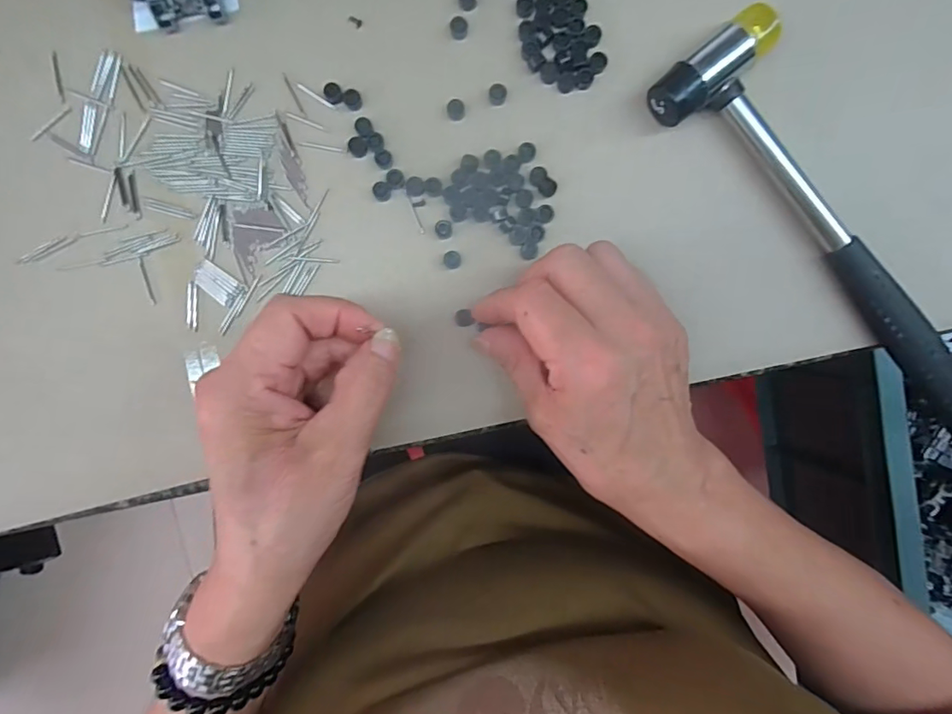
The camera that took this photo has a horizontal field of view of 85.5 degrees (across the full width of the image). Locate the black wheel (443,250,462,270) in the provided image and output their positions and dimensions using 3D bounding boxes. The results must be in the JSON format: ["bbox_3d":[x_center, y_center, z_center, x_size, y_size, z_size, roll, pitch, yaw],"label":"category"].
[{"bbox_3d":[-0.012,-0.050,0.264,0.009,0.005,0.009,0,94,-2],"label":"black wheel"}]

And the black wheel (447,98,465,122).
[{"bbox_3d":[-0.010,-0.124,0.258,0.009,0.004,0.009,0,94,-2],"label":"black wheel"}]

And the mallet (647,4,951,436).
[{"bbox_3d":[0.192,-0.061,0.258,0.061,0.021,0.244,-45,94,2],"label":"mallet"}]

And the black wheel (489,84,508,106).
[{"bbox_3d":[0.011,-0.131,0.258,0.009,0.004,0.009,0,94,-2],"label":"black wheel"}]

